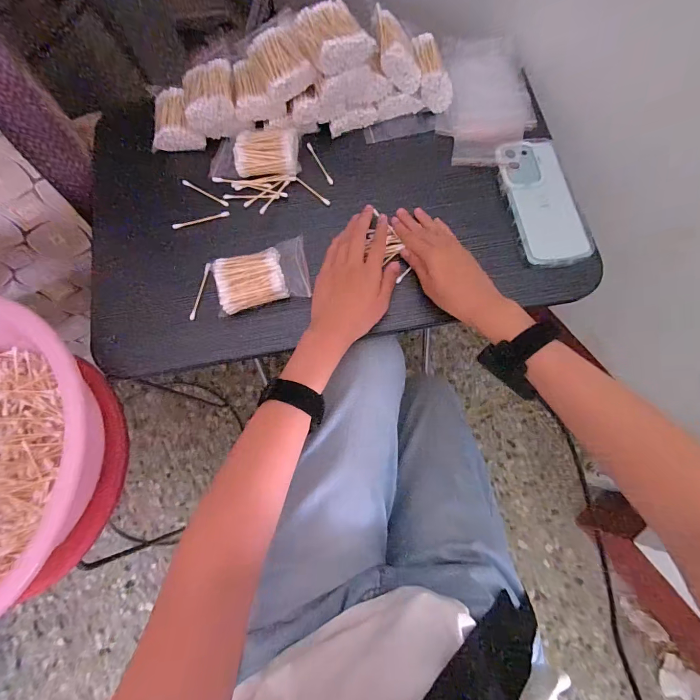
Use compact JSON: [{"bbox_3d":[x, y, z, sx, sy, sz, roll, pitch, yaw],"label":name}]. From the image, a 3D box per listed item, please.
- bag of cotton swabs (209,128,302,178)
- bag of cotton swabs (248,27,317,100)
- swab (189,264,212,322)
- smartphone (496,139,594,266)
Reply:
[{"bbox_3d":[-0.117,-0.240,0.454,0.107,0.034,0.051,-3,72,0],"label":"bag of cotton swabs"},{"bbox_3d":[-0.079,-0.329,0.421,0.057,0.037,0.072,-24,73,-6],"label":"bag of cotton swabs"},{"bbox_3d":[-0.174,-0.068,0.425,0.007,0.009,0.069,13,73,5],"label":"swab"},{"bbox_3d":[0.228,-0.179,0.433,0.076,0.013,0.165,-10,72,-2],"label":"smartphone"}]

